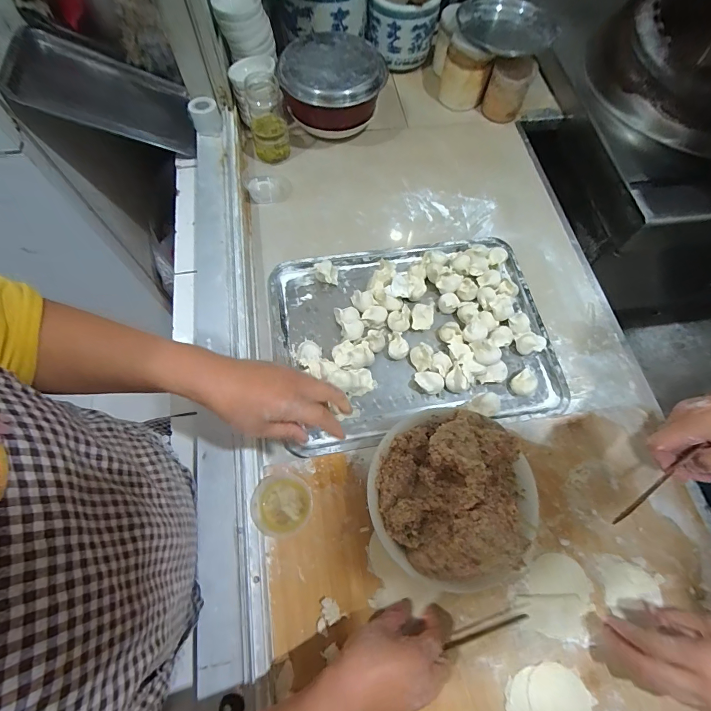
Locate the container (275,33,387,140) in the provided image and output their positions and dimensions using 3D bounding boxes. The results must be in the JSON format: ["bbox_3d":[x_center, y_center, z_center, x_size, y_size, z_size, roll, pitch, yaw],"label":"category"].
[{"bbox_3d":[-0.044,-0.516,0.726,0.191,0.137,0.200,-4,68,-3],"label":"container"}]

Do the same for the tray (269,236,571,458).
[{"bbox_3d":[0.089,-0.040,0.581,0.429,0.035,0.324,-9,68,-5],"label":"tray"}]

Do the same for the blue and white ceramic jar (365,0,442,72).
[{"bbox_3d":[0.111,-0.761,0.828,0.151,0.124,0.169,11,68,3],"label":"blue and white ceramic jar"}]

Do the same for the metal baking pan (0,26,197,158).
[{"bbox_3d":[-0.452,-0.480,0.675,0.281,0.046,0.191,4,62,-34],"label":"metal baking pan"}]

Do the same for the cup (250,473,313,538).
[{"bbox_3d":[-0.090,0.186,0.457,0.068,0.035,0.070,-2,68,-2],"label":"cup"}]

